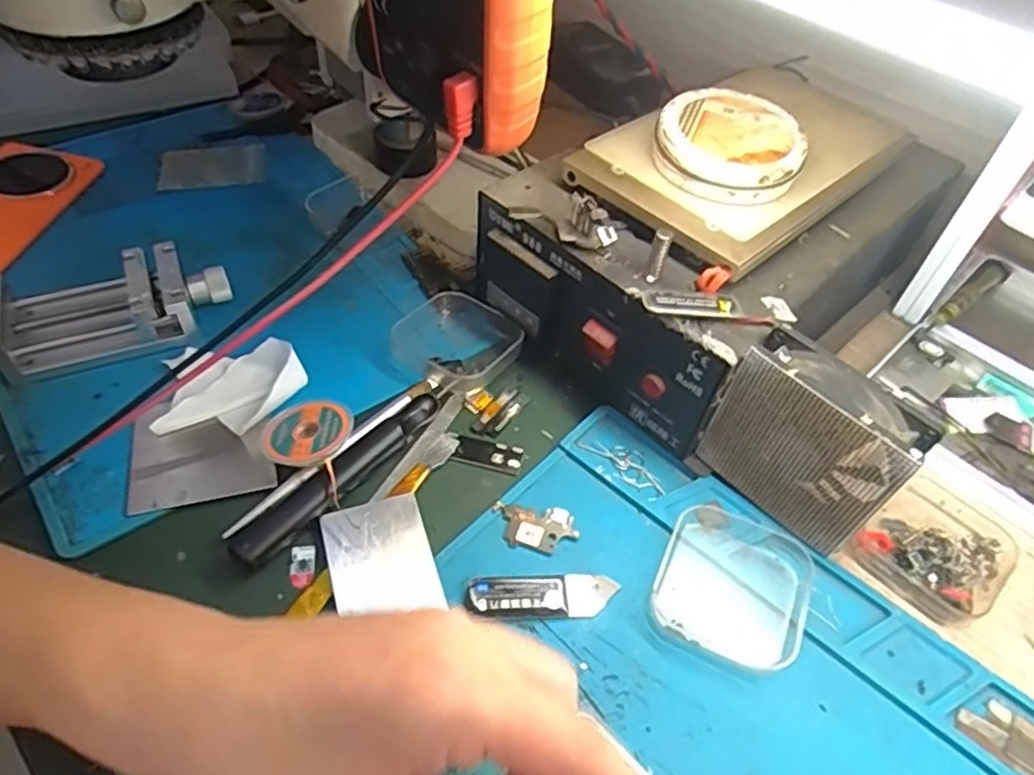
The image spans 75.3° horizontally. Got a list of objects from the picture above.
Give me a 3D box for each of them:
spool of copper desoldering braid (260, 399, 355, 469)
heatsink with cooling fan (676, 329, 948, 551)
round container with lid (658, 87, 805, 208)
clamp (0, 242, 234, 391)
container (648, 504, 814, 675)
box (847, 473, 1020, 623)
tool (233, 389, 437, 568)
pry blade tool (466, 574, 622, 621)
[{"bbox_3d":[-0.107,0.023,0.338,0.045,0.012,0.040,5,49,0],"label":"spool of copper desoldering braid"},{"bbox_3d":[0.132,0.027,0.311,0.080,0.085,0.030,37,56,25],"label":"heatsink with cooling fan"},{"bbox_3d":[0.108,-0.123,0.343,0.070,0.028,0.072,2,49,-2],"label":"round container with lid"},{"bbox_3d":[-0.235,-0.043,0.373,0.138,0.032,0.060,-11,51,-14],"label":"clamp"},{"bbox_3d":[0.098,0.088,0.305,0.062,0.012,0.072,22,51,14],"label":"container"},{"bbox_3d":[0.208,0.077,0.327,0.066,0.020,0.059,-31,58,-27],"label":"box"},{"bbox_3d":[-0.085,0.040,0.329,0.020,0.013,0.121,34,55,23],"label":"tool"},{"bbox_3d":[0.011,0.093,0.298,0.067,0.005,0.020,-1,49,-5],"label":"pry blade tool"}]

